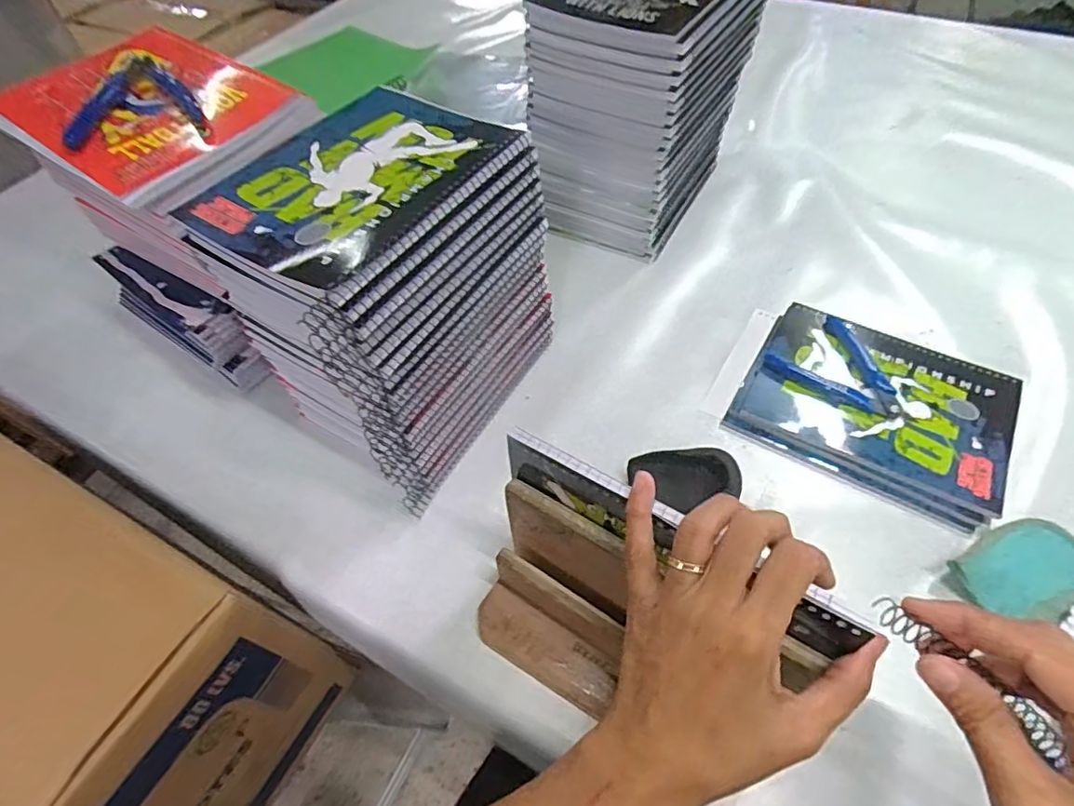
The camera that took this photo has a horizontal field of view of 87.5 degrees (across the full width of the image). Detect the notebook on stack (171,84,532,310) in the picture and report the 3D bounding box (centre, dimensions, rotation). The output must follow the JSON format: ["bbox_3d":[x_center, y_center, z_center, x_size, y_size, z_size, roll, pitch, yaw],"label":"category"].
[{"bbox_3d":[-0.118,-0.158,0.388,0.146,0.014,0.204,29,62,22],"label":"notebook on stack"}]

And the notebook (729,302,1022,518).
[{"bbox_3d":[0.303,-0.010,0.498,0.206,0.011,0.146,25,62,20],"label":"notebook"}]

